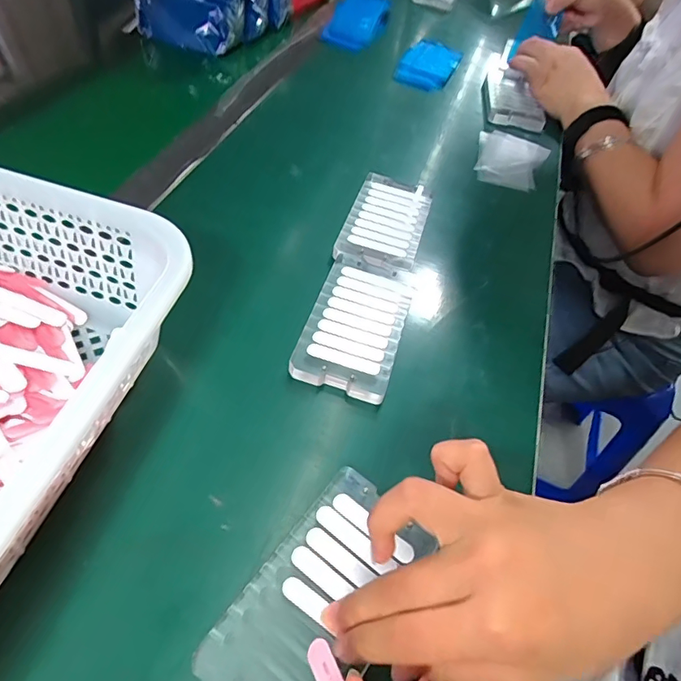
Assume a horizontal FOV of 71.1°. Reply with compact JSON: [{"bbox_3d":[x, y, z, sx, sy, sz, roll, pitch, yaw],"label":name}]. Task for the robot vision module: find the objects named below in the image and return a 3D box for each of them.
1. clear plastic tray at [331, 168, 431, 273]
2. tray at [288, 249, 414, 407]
[{"bbox_3d":[0.043,-0.110,0.435,0.068,0.009,0.125,16,52,6],"label":"clear plastic tray"},{"bbox_3d":[0.013,-0.015,0.357,0.067,0.011,0.121,16,53,7],"label":"tray"}]

